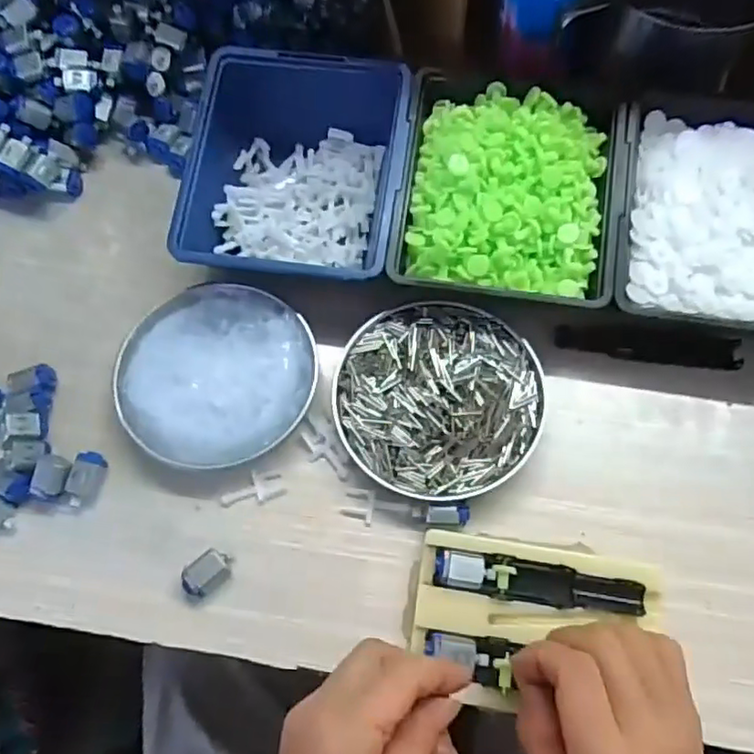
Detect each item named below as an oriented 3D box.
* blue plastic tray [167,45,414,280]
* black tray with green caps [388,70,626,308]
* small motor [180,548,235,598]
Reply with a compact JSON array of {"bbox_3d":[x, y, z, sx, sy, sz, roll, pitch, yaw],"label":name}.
[{"bbox_3d":[-0.054,-0.148,0.452,0.148,0.059,0.172,8,73,5],"label":"blue plastic tray"},{"bbox_3d":[0.088,-0.126,0.425,0.142,0.051,0.155,9,73,5],"label":"black tray with green caps"},{"bbox_3d":[-0.102,0.118,0.378,0.028,0.015,0.020,-44,76,-11],"label":"small motor"}]

